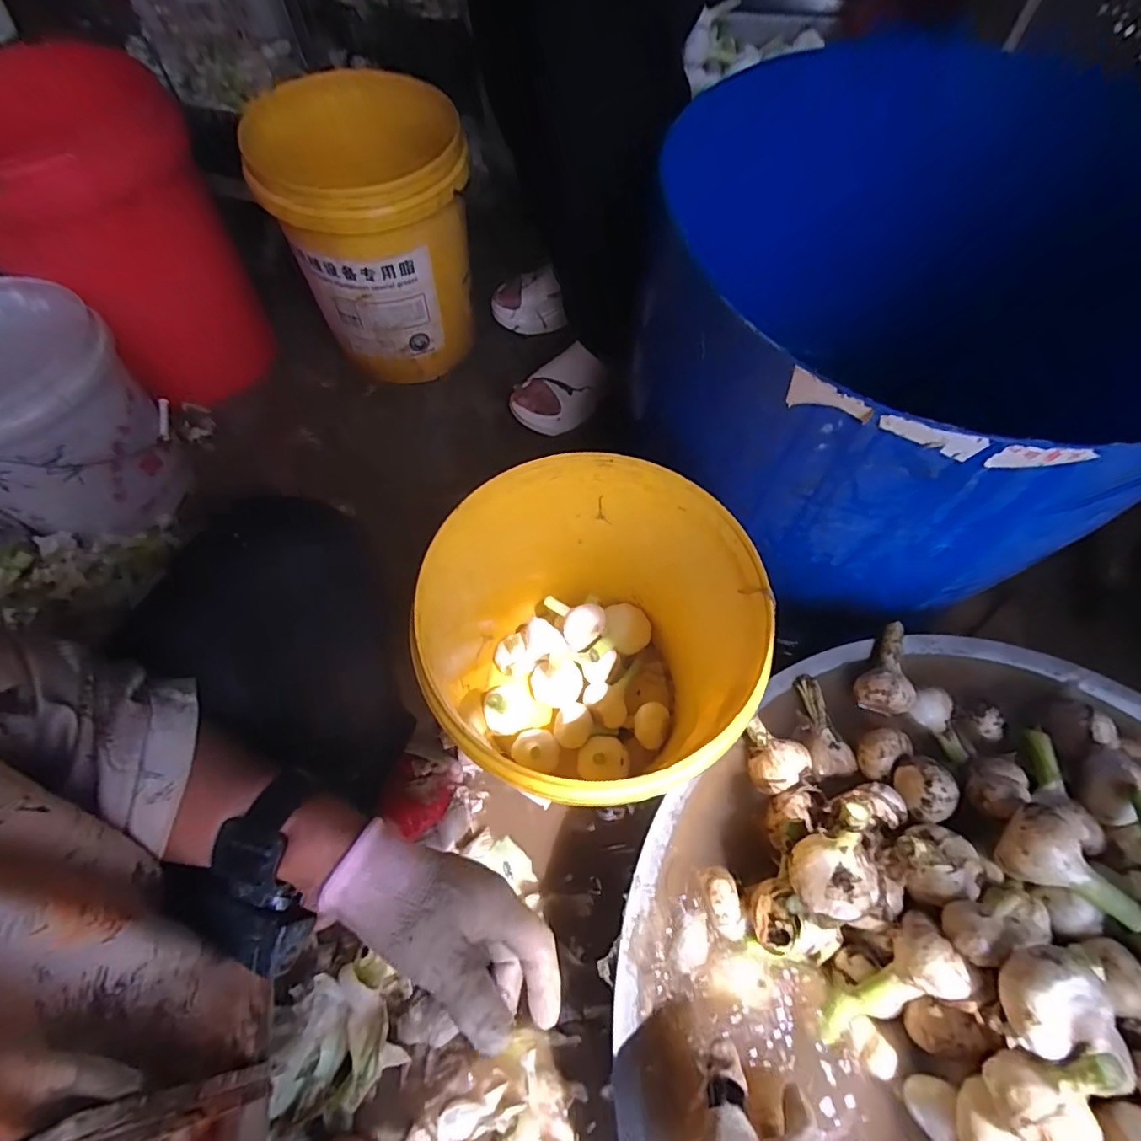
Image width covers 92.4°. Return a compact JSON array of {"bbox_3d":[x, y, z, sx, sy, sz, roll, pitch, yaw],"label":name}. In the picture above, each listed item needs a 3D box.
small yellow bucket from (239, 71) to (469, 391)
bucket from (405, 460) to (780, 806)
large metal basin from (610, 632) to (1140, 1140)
[{"bbox_3d":[-0.289,-0.508,0.868,0.261,0.328,0.280,0,62,-1],"label":"small yellow bucket"},{"bbox_3d":[0.019,0.095,0.586,0.282,0.323,0.297,0,62,-1],"label":"bucket"},{"bbox_3d":[0.348,0.323,0.386,0.610,0.152,0.567,0,62,-1],"label":"large metal basin"}]

